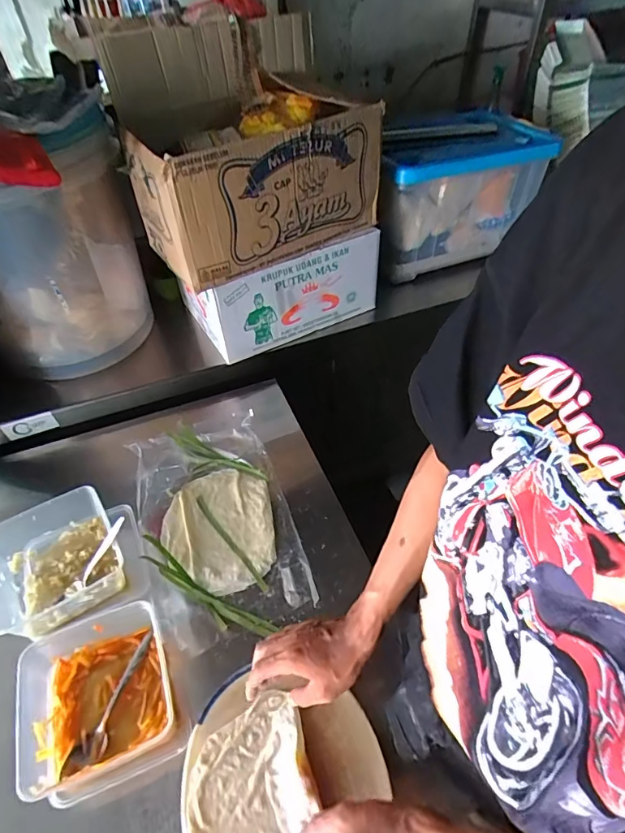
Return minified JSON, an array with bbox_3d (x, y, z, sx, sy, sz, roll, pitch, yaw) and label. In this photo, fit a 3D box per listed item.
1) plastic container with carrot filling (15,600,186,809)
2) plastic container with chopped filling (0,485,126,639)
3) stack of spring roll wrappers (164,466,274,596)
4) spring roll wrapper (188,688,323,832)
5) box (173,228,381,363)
[{"bbox_3d":[-0.258,0.339,0.555,0.161,0.069,0.171,-19,49,-14],"label":"plastic container with carrot filling"},{"bbox_3d":[-0.373,0.210,0.668,0.171,0.077,0.166,-28,52,-22],"label":"plastic container with chopped filling"},{"bbox_3d":[-0.152,0.177,0.741,0.170,0.008,0.213,-8,47,-5],"label":"stack of spring roll wrappers"},{"bbox_3d":[-0.064,0.418,0.495,0.134,0.022,0.181,-15,48,-11],"label":"spring roll wrapper"},{"bbox_3d":[-0.058,-0.278,0.966,0.390,0.183,0.156,-22,50,-17],"label":"box"}]

